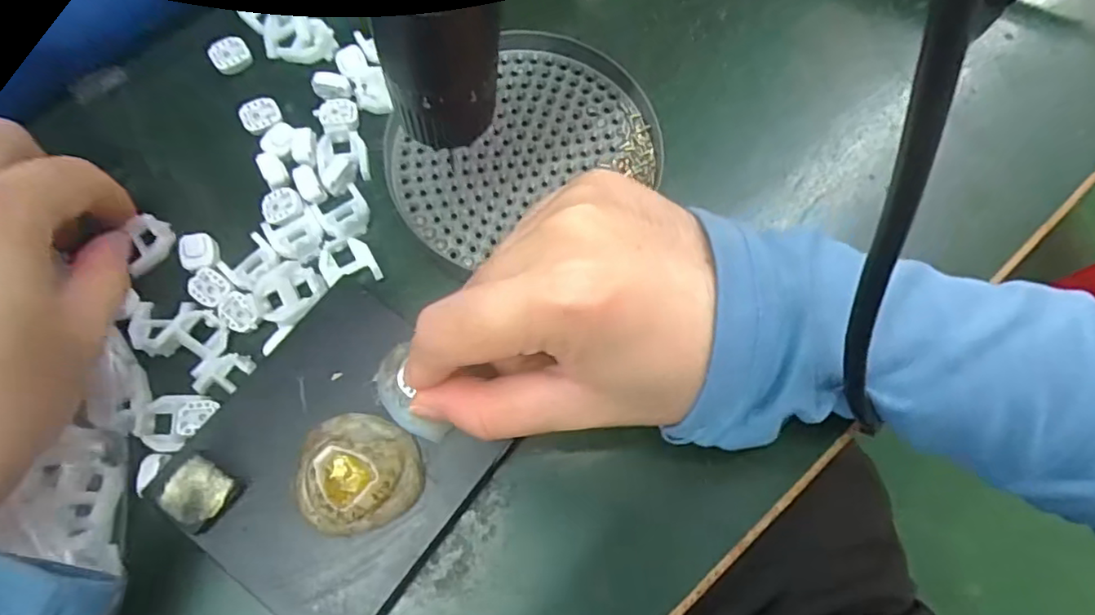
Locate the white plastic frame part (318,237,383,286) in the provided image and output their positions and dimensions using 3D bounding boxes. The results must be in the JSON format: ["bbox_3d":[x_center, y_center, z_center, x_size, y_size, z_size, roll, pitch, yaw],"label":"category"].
[{"bbox_3d":[-0.084,-0.019,0.256,0.022,0.004,0.021,-28,75,-9],"label":"white plastic frame part"}]

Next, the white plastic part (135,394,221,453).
[{"bbox_3d":[-0.144,0.045,0.238,0.027,0.006,0.022,2,72,0],"label":"white plastic part"}]

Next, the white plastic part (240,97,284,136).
[{"bbox_3d":[-0.128,-0.086,0.271,0.017,0.004,0.015,-38,76,-12],"label":"white plastic part"}]

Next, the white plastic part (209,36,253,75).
[{"bbox_3d":[-0.145,-0.115,0.280,0.017,0.007,0.015,-38,76,-12],"label":"white plastic part"}]

